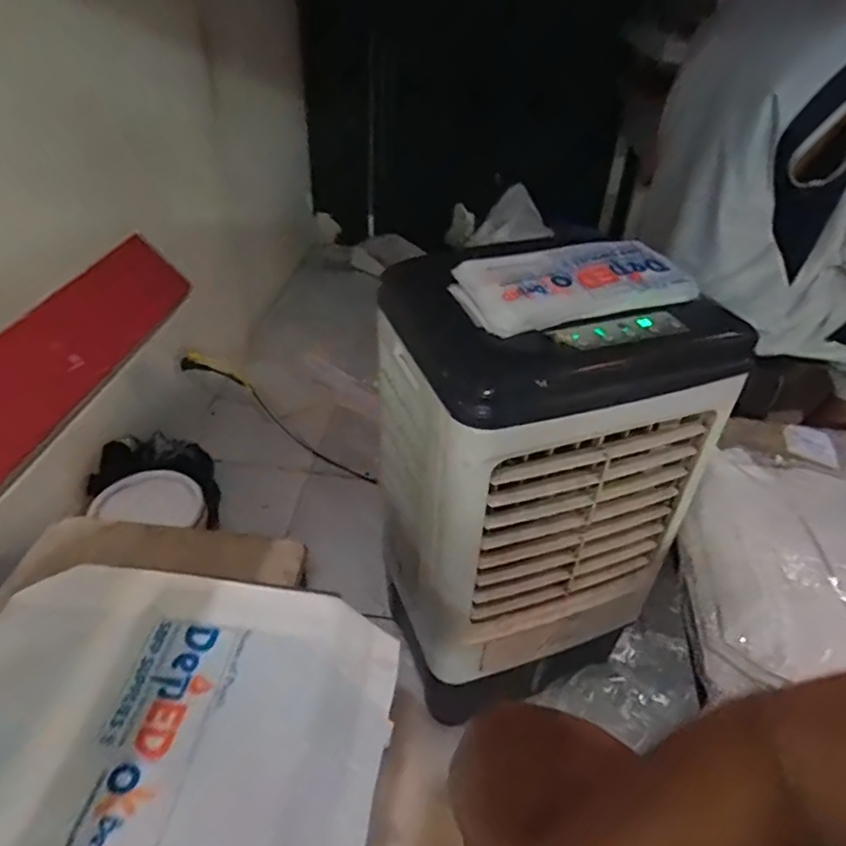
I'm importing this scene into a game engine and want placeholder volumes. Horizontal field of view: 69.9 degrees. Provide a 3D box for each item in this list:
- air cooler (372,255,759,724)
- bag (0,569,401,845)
[{"bbox_3d":[0.160,0.066,0.870,0.382,0.568,0.259,-12,42,-19],"label":"air cooler"},{"bbox_3d":[-0.235,0.280,0.525,0.389,0.065,0.318,8,39,5],"label":"bag"}]

